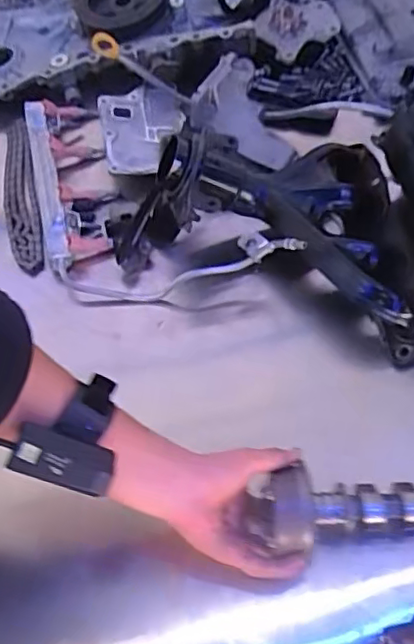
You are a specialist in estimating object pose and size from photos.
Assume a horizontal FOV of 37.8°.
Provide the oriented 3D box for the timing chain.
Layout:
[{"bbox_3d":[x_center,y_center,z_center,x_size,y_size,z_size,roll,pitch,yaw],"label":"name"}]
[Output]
[{"bbox_3d":[-0.254,-0.176,0.823,0.046,0.024,0.263,-13,58,-6],"label":"timing chain"}]

